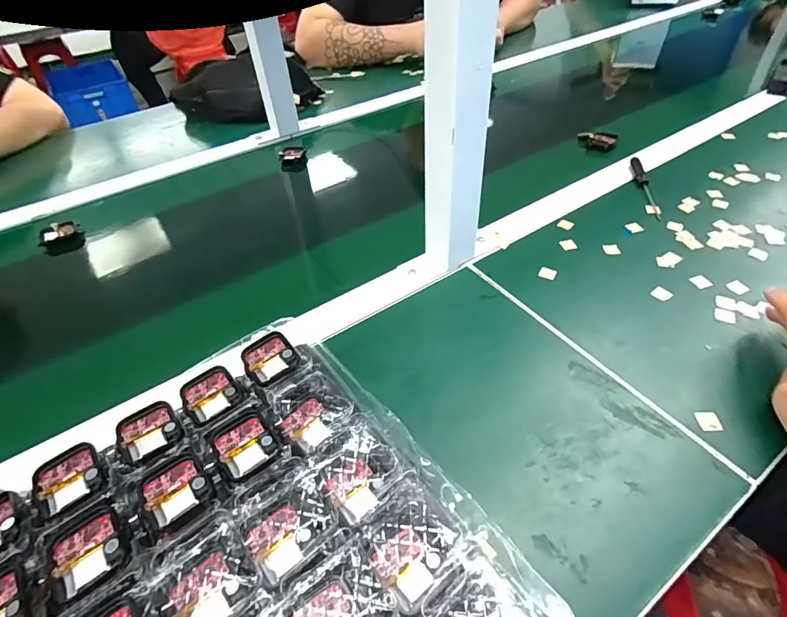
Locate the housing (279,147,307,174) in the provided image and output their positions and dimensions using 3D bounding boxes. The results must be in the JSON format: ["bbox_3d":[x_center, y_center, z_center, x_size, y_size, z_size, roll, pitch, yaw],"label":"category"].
[{"bbox_3d":[-0.159,-0.239,0.689,0.042,0.029,0.042,-12,45,-7],"label":"housing"}]

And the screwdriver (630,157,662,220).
[{"bbox_3d":[0.324,-0.158,0.555,0.013,0.011,0.124,2,45,7],"label":"screwdriver"}]

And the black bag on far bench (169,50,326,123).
[{"bbox_3d":[-0.277,-0.407,0.804,0.274,0.092,0.111,-9,46,-5],"label":"black bag on far bench"}]

